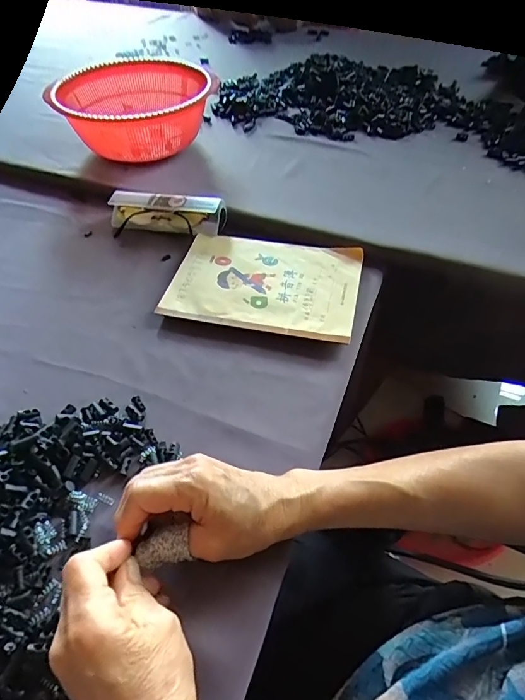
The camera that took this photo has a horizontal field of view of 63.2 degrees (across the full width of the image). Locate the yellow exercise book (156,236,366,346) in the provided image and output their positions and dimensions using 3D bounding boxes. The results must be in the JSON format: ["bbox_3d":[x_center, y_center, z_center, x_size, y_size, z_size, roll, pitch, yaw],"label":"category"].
[{"bbox_3d":[0.002,-0.078,0.481,0.205,0.007,0.142,10,52,10],"label":"yellow exercise book"}]

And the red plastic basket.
[{"bbox_3d":[-0.215,-0.397,0.687,0.216,0.091,0.228,-25,54,-18],"label":"red plastic basket"}]

